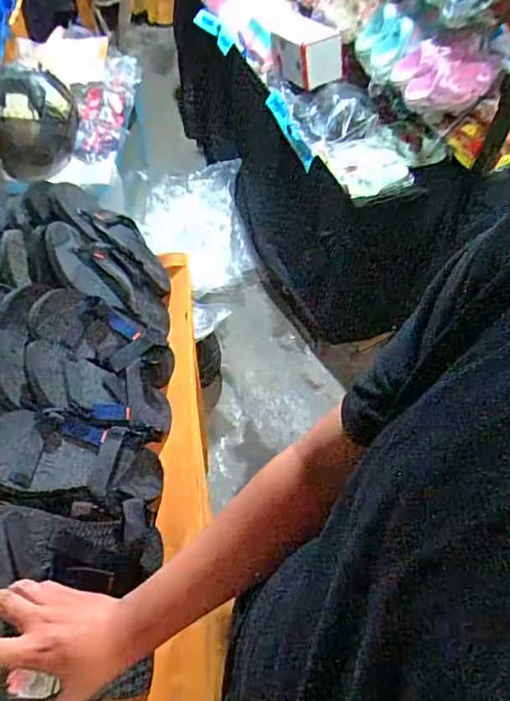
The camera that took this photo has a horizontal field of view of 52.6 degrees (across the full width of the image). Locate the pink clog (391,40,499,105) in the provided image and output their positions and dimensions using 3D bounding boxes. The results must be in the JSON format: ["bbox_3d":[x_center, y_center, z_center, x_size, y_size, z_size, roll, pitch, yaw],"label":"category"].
[{"bbox_3d":[0.415,-0.641,1.196,0.081,0.106,0.264,-30,46,-22],"label":"pink clog"}]

